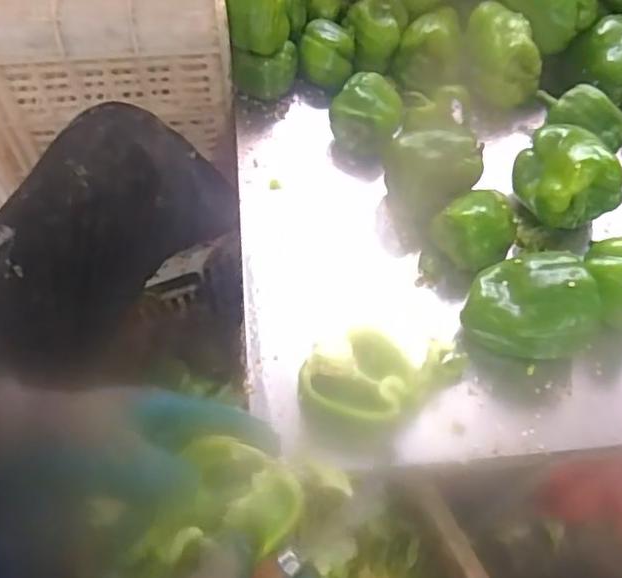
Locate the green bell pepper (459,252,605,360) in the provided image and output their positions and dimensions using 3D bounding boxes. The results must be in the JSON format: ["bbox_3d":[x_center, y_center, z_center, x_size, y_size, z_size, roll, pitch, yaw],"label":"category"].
[{"bbox_3d":[0.197,0.012,0.554,0.107,0.071,0.084,16,60,7],"label":"green bell pepper"}]

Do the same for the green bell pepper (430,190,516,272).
[{"bbox_3d":[0.167,-0.063,0.609,0.073,0.052,0.076,1,59,-2],"label":"green bell pepper"}]

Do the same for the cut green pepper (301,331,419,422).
[{"bbox_3d":[0.042,0.075,0.523,0.094,0.045,0.074,16,60,7],"label":"cut green pepper"}]

